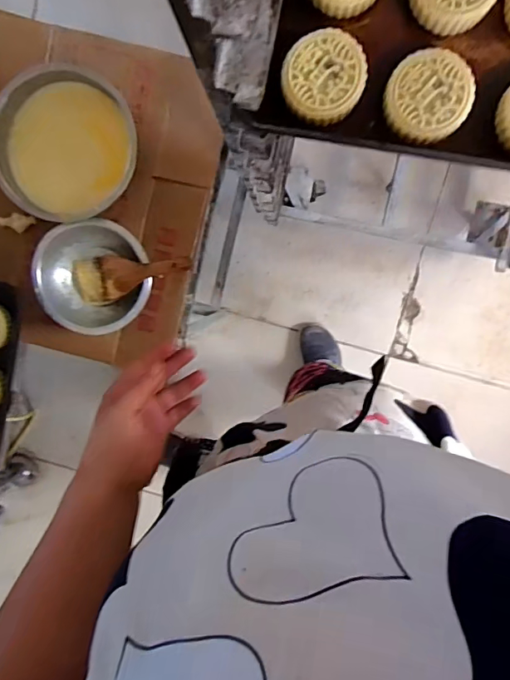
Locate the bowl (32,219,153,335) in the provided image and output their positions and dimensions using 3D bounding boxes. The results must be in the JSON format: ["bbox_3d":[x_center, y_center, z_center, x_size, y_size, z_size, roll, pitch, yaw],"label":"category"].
[{"bbox_3d":[-0.264,-0.102,0.804,0.180,0.075,0.178,0,97,3],"label":"bowl"}]

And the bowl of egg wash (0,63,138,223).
[{"bbox_3d":[-0.296,-0.307,0.758,0.231,0.079,0.217,0,97,3],"label":"bowl of egg wash"}]

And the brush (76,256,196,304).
[{"bbox_3d":[-0.205,-0.108,0.799,0.221,0.017,0.076,-6,97,18],"label":"brush"}]

